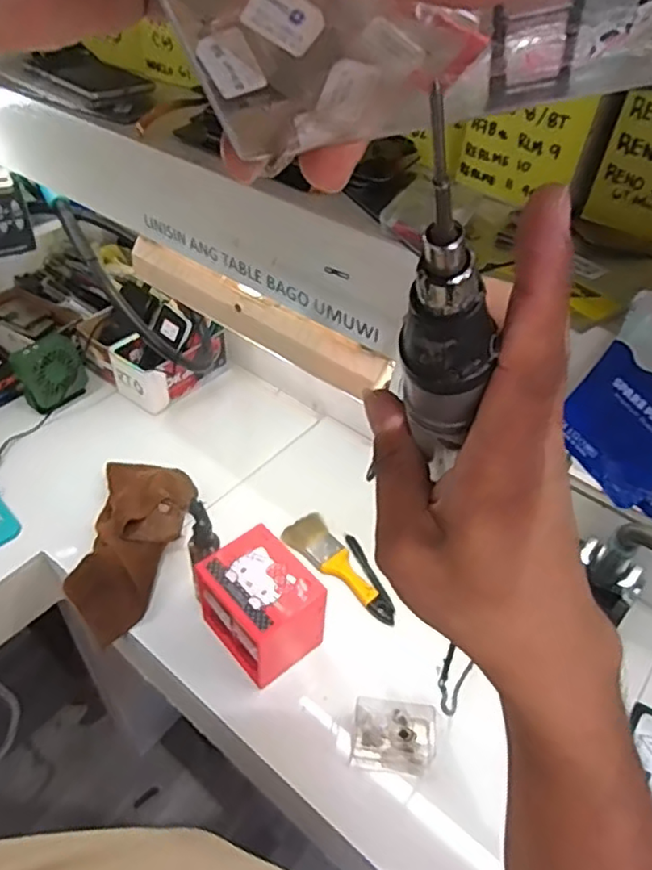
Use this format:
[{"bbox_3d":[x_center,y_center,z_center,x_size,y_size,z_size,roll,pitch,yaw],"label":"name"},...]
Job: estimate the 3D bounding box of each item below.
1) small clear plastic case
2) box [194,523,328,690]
[{"bbox_3d":[0.078,0.346,0.709,0.097,0.038,0.071,8,45,4],"label":"small clear plastic case"},{"bbox_3d":[-0.081,0.209,0.748,0.105,0.123,0.128,-31,54,-30],"label":"box"}]

